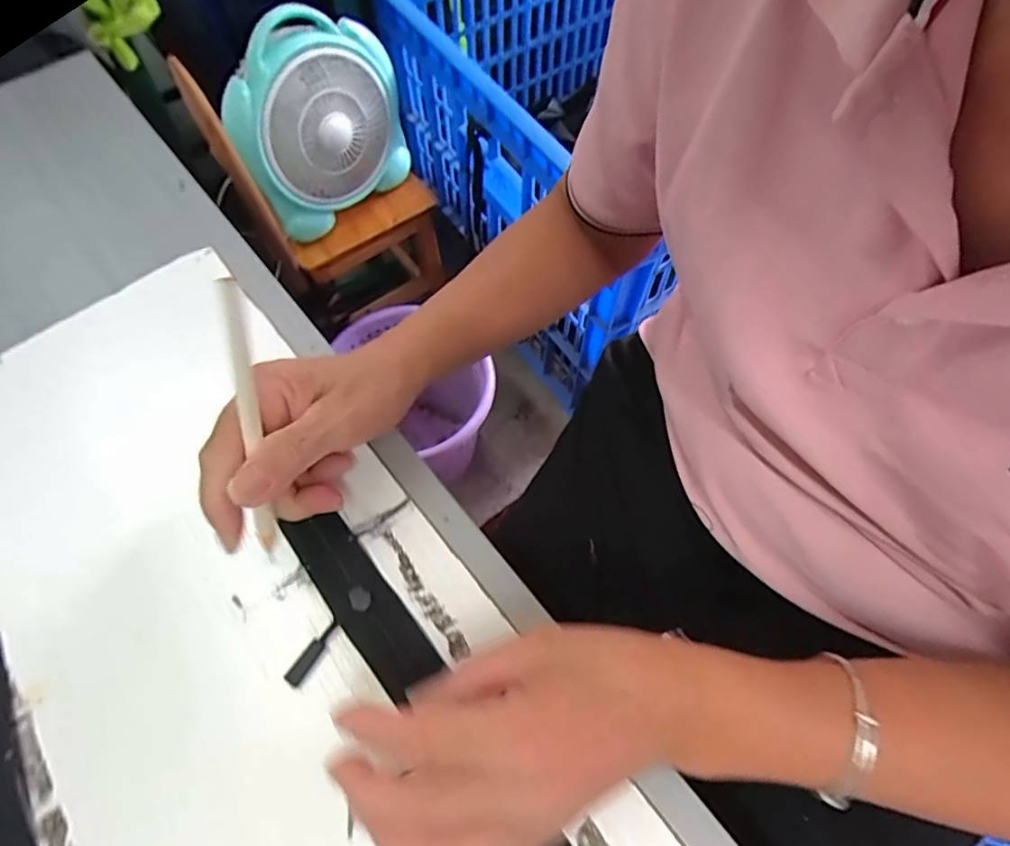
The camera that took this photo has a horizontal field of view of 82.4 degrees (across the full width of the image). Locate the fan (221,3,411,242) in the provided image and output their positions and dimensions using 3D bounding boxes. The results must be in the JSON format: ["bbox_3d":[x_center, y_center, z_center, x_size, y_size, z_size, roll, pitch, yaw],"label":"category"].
[{"bbox_3d":[-0.242,-0.391,0.751,0.096,0.219,0.236,37,69,17],"label":"fan"}]

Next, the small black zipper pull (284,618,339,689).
[{"bbox_3d":[-0.099,0.116,0.294,0.009,0.004,0.036,28,67,14],"label":"small black zipper pull"}]

